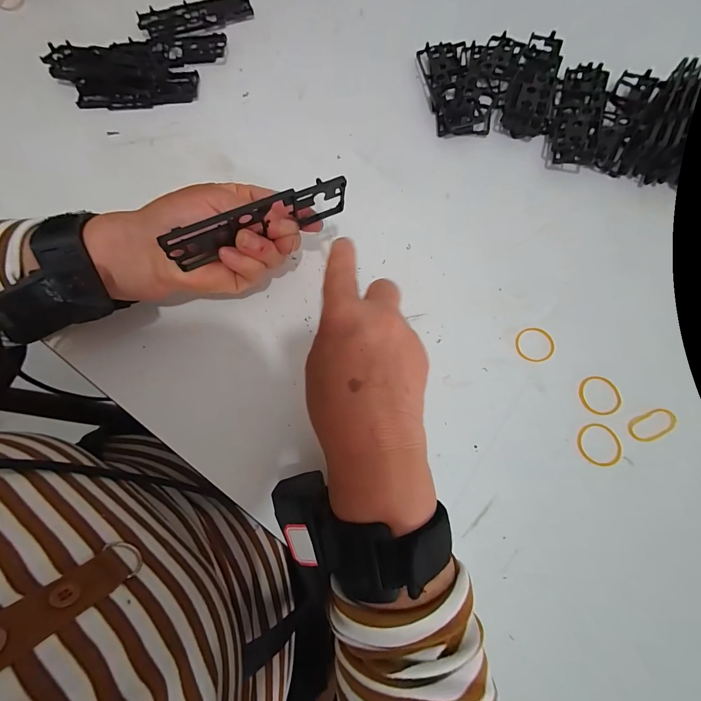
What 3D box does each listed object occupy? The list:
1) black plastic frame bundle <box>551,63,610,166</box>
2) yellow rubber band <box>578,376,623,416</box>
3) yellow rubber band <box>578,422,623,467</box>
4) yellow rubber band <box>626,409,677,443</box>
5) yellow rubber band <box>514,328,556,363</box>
[{"bbox_3d":[0.227,-0.238,0.326,0.042,0.024,0.142,18,73,5],"label":"black plastic frame bundle"},{"bbox_3d":[0.193,0.034,0.250,0.031,0.004,0.030,-11,73,-4],"label":"yellow rubber band"},{"bbox_3d":[0.185,0.069,0.240,0.030,0.004,0.030,0,73,0],"label":"yellow rubber band"},{"bbox_3d":[0.228,0.056,0.243,0.038,0.004,0.019,-21,74,-7],"label":"yellow rubber band"},{"bbox_3d":[0.151,-0.005,0.263,0.032,0.004,0.029,-5,73,-2],"label":"yellow rubber band"}]

